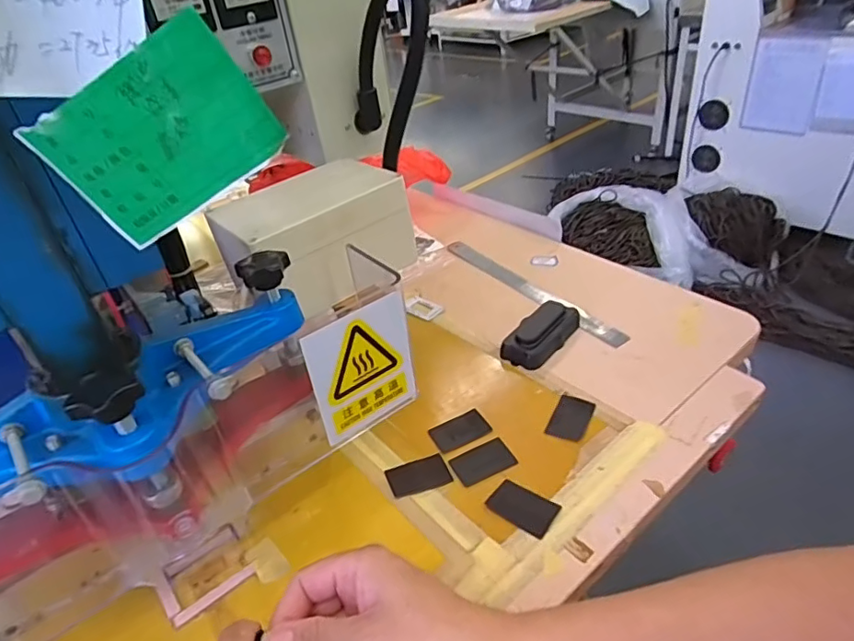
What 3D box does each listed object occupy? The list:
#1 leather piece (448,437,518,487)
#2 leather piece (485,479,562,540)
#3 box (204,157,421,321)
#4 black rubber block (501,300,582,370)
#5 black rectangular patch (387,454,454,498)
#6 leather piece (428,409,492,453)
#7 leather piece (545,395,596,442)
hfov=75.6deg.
[{"bbox_3d":[0.051,0.129,0.505,0.055,0.004,0.035,-18,37,-17],"label":"leather piece"},{"bbox_3d":[0.080,0.155,0.461,0.055,0.004,0.035,23,44,34],"label":"leather piece"},{"bbox_3d":[-0.105,-0.080,0.523,0.156,0.085,0.110,-34,42,-32],"label":"box"},{"bbox_3d":[0.133,0.013,0.630,0.049,0.030,0.111,21,43,33],"label":"black rubber block"},{"bbox_3d":[-0.008,0.140,0.498,0.055,0.004,0.036,-16,36,-15],"label":"black rectangular patch"},{"bbox_3d":[0.033,0.107,0.537,0.055,0.004,0.035,-20,37,-20],"label":"leather piece"},{"bbox_3d":[0.140,0.094,0.535,0.034,0.004,0.058,14,39,26],"label":"leather piece"}]

